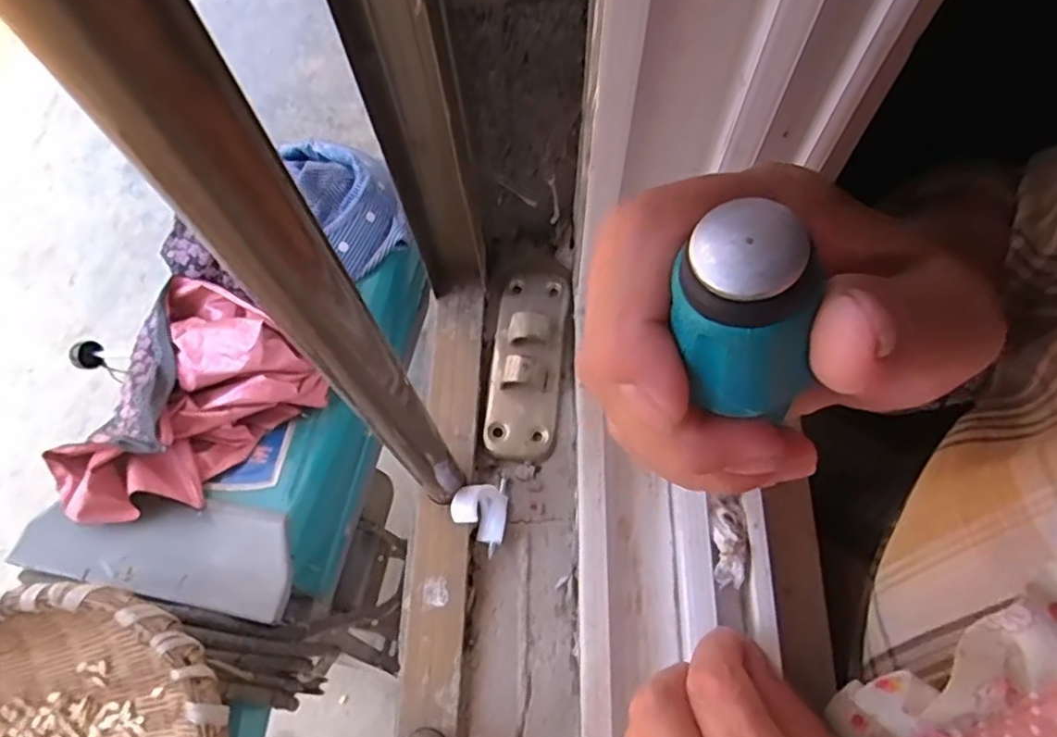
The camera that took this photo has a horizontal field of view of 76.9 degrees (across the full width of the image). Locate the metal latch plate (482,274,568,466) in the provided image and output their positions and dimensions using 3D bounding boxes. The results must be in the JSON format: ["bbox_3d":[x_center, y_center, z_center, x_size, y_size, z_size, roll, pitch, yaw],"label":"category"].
[{"bbox_3d":[0.000,-0.007,0.338,0.037,0.021,0.100,5,68,4],"label":"metal latch plate"}]

